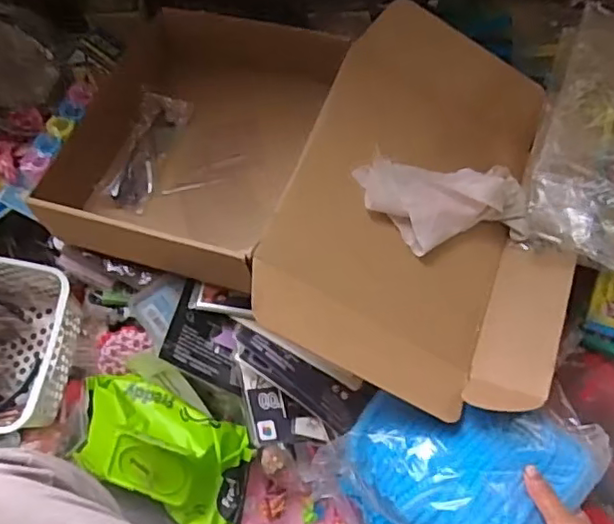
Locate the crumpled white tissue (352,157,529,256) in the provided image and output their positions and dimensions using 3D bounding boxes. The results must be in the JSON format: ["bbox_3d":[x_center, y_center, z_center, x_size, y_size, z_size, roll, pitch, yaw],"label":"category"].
[{"bbox_3d":[0.157,-0.063,0.643,0.200,0.042,0.100,0,67,-19],"label":"crumpled white tissue"}]

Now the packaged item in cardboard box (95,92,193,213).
[{"bbox_3d":[-0.197,-0.141,0.728,0.061,0.021,0.172,17,69,5],"label":"packaged item in cardboard box"}]

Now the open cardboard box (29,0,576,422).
[{"bbox_3d":[0.037,-0.100,0.666,0.540,0.126,0.387,19,69,6],"label":"open cardboard box"}]

